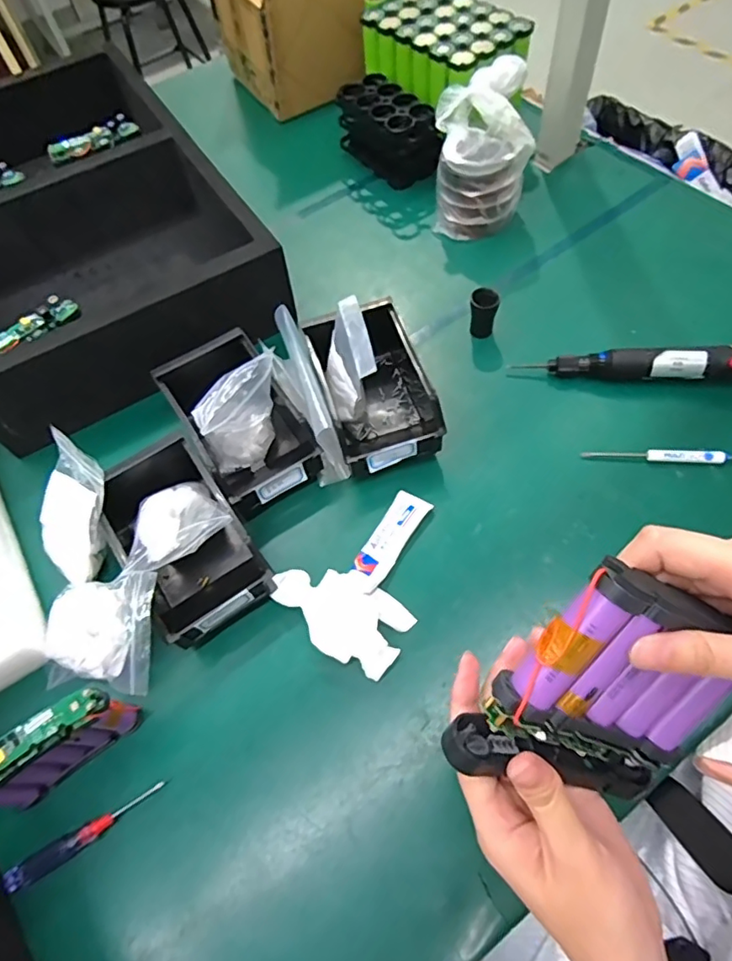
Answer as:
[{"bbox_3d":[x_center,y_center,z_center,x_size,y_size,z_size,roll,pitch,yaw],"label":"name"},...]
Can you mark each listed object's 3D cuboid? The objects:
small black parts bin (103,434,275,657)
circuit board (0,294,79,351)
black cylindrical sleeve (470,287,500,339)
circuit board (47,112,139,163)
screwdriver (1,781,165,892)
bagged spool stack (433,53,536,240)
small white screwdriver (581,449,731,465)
[{"bbox_3d":[-0.171,0.052,0.507,0.106,0.083,0.182,-33,65,-12],"label":"small black parts bin"},{"bbox_3d":[-0.354,-0.153,0.564,0.117,0.020,0.026,-40,66,-15],"label":"circuit board"},{"bbox_3d":[0.135,-0.193,0.631,0.031,0.050,0.029,-2,62,4],"label":"black cylindrical sleeve"},{"bbox_3d":[-0.364,-0.455,0.725,0.119,0.017,0.038,-33,65,-12],"label":"circuit board"},{"bbox_3d":[-0.217,0.275,0.421,0.122,0.019,0.017,-28,64,-10],"label":"screwdriver"},{"bbox_3d":[0.147,-0.414,0.695,0.118,0.152,0.128,7,63,8],"label":"bagged spool stack"},{"bbox_3d":[0.297,-0.026,0.543,0.150,0.012,0.013,3,63,6],"label":"small white screwdriver"}]

